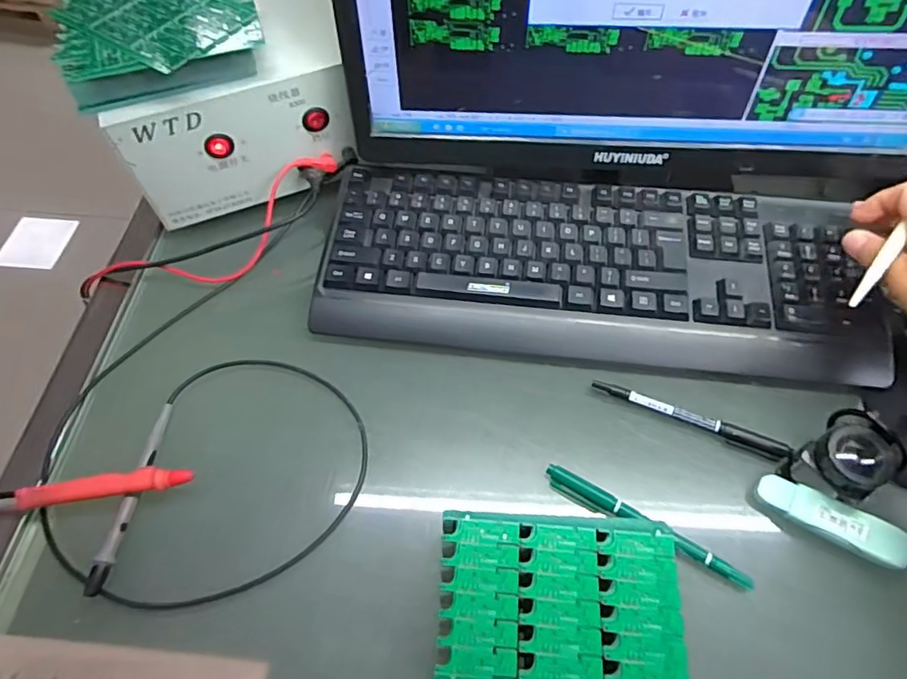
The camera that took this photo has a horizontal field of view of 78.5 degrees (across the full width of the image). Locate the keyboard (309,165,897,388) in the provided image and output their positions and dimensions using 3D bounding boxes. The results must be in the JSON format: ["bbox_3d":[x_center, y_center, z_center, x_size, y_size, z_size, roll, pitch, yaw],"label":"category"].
[{"bbox_3d":[0.109,-0.058,0.449,0.422,0.035,0.154,6,59,4],"label":"keyboard"}]

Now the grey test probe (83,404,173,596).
[{"bbox_3d":[-0.215,0.102,0.373,0.009,0.010,0.127,3,59,4],"label":"grey test probe"}]

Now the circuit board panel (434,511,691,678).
[{"bbox_3d":[0.058,0.141,0.300,0.128,0.005,0.086,2,59,3],"label":"circuit board panel"}]

